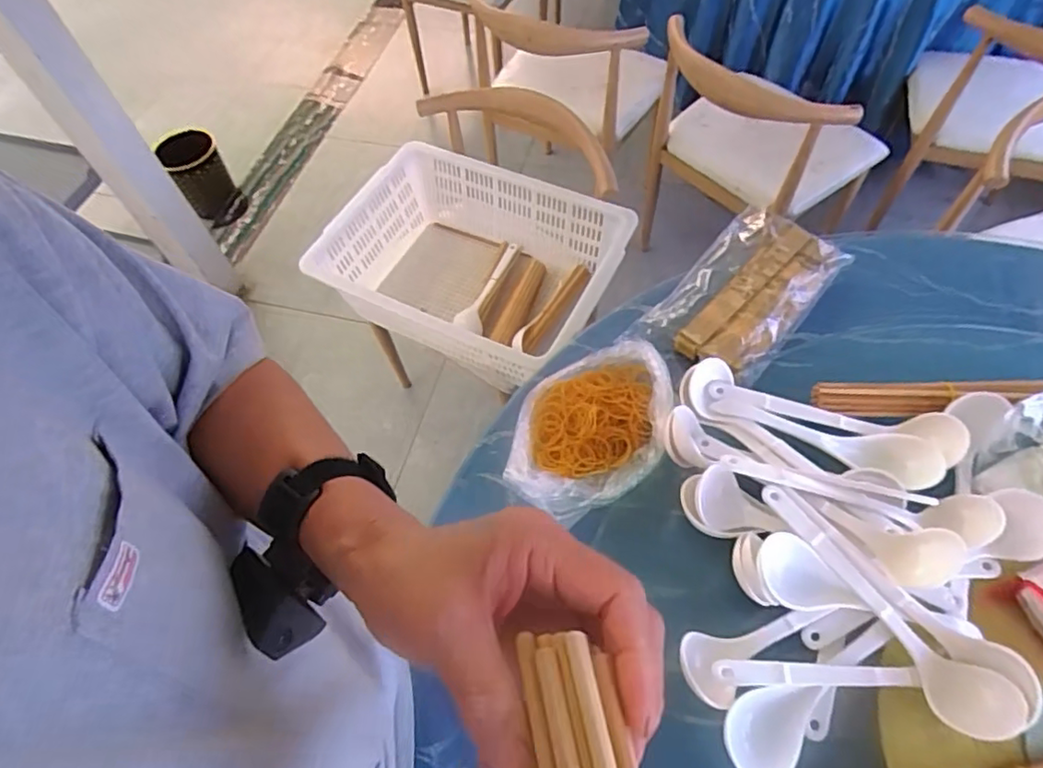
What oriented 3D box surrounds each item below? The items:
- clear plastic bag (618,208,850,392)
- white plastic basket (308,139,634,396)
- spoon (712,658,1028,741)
[{"bbox_3d":[0.325,-0.130,0.865,0.305,0.042,0.180,-41,65,-19],"label":"clear plastic bag"},{"bbox_3d":[-0.094,-0.245,1.234,0.548,0.181,0.383,21,63,15],"label":"white plastic basket"},{"bbox_3d":[0.324,0.289,0.558,0.262,0.044,0.073,0,59,4],"label":"spoon"}]

